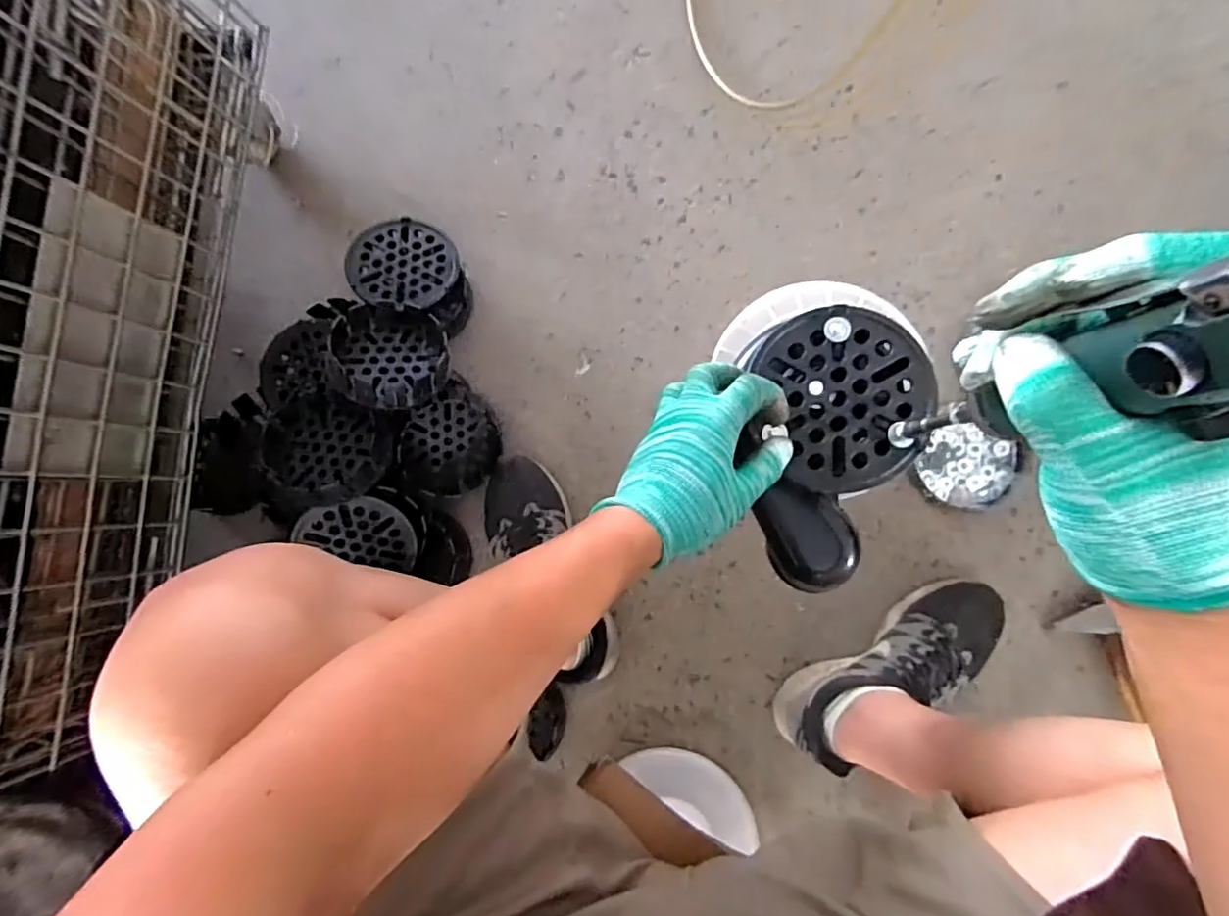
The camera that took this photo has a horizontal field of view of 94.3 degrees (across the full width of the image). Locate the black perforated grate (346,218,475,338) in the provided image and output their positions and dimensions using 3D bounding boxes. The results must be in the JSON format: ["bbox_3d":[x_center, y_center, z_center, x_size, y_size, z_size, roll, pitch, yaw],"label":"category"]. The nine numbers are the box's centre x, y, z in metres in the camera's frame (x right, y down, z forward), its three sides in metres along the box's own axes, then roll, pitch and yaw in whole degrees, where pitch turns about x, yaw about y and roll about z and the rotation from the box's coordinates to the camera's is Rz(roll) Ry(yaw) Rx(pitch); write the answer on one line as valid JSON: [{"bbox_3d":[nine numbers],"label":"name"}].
[{"bbox_3d":[-0.262,-0.233,0.742,0.154,0.072,0.130,23,71,-1],"label":"black perforated grate"}]

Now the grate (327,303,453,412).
[{"bbox_3d":[-0.270,-0.118,0.676,0.137,0.043,0.137,27,58,-1],"label":"grate"}]

